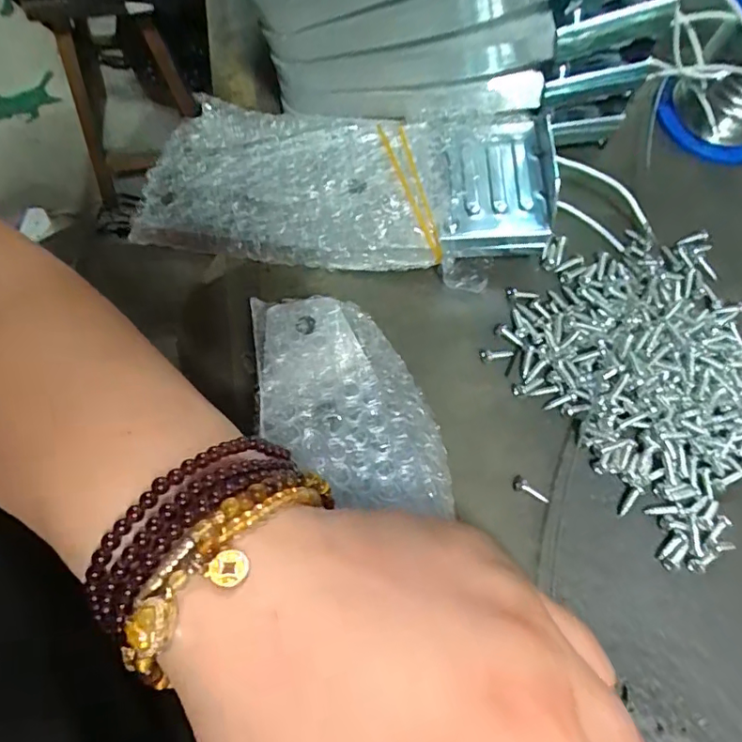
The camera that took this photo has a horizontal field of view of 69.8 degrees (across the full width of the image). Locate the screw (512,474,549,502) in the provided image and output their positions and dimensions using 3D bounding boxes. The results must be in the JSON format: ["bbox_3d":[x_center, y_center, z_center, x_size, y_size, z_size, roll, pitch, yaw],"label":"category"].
[{"bbox_3d":[0.063,0.047,0.208,0.015,0.004,0.006,37,71,11],"label":"screw"}]

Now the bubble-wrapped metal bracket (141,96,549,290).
[{"bbox_3d":[-0.011,-0.082,0.234,0.171,0.030,0.075,9,70,0],"label":"bubble-wrapped metal bracket"}]

